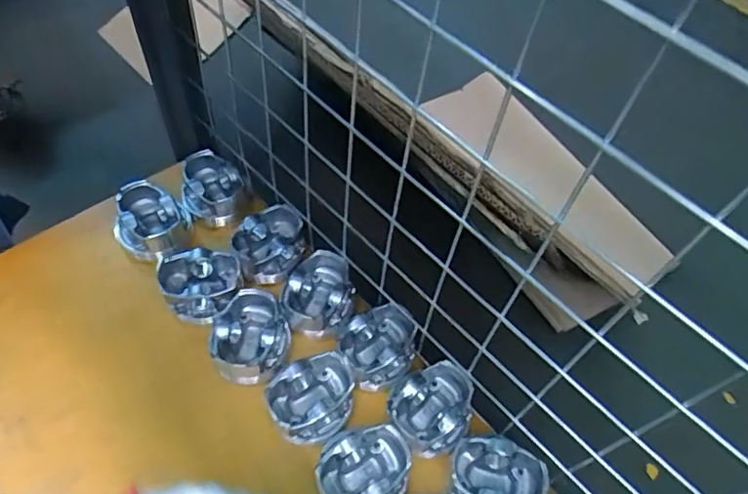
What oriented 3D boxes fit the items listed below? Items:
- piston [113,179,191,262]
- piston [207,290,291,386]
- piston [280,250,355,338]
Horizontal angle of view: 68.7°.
[{"bbox_3d":[-0.252,-0.032,0.619,0.076,0.053,0.075,-20,60,-17],"label":"piston"},{"bbox_3d":[-0.124,0.095,0.557,0.075,0.067,0.079,-3,56,-6],"label":"piston"},{"bbox_3d":[-0.060,0.053,0.581,0.076,0.056,0.077,1,56,-4],"label":"piston"}]

